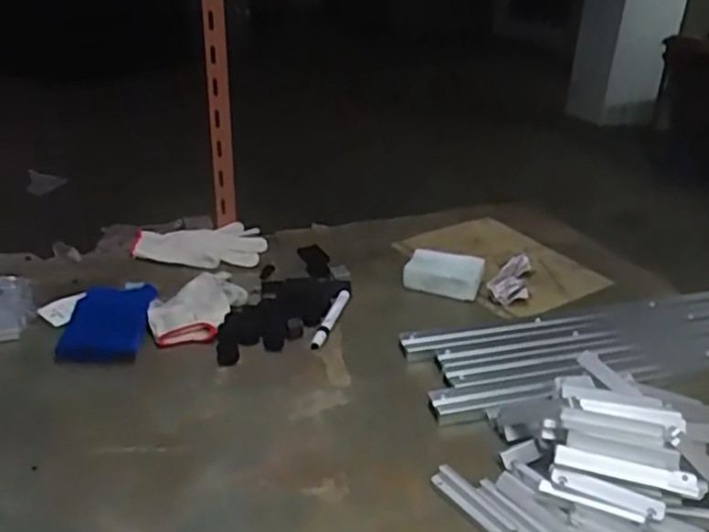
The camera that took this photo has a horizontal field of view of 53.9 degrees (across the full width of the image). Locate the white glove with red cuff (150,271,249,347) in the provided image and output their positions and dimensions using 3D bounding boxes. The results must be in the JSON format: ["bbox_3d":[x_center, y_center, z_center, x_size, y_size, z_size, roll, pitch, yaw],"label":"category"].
[{"bbox_3d":[-0.215,0.058,0.990,0.090,0.047,0.179,10,29,17],"label":"white glove with red cuff"}]

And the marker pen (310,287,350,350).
[{"bbox_3d":[-0.033,0.071,0.990,0.016,0.017,0.143,9,28,15],"label":"marker pen"}]

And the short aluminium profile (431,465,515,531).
[{"bbox_3d":[0.115,0.231,0.682,0.025,0.008,0.100,-17,32,-31],"label":"short aluminium profile"}]

